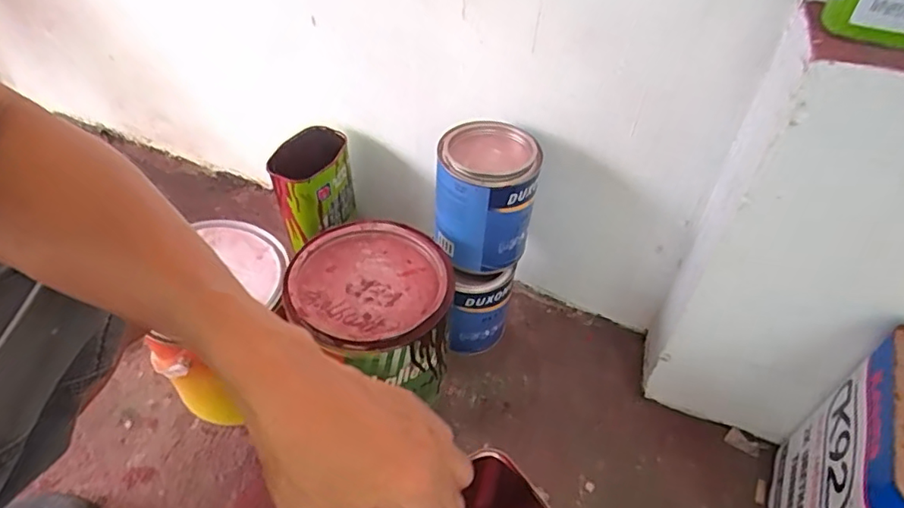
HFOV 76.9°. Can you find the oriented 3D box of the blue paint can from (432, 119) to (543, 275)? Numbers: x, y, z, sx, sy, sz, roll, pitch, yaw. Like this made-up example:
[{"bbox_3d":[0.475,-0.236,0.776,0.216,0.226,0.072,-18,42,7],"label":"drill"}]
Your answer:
[{"bbox_3d":[0.035,-0.061,0.629,0.104,0.135,0.101,2,47,-2],"label":"blue paint can"}]

